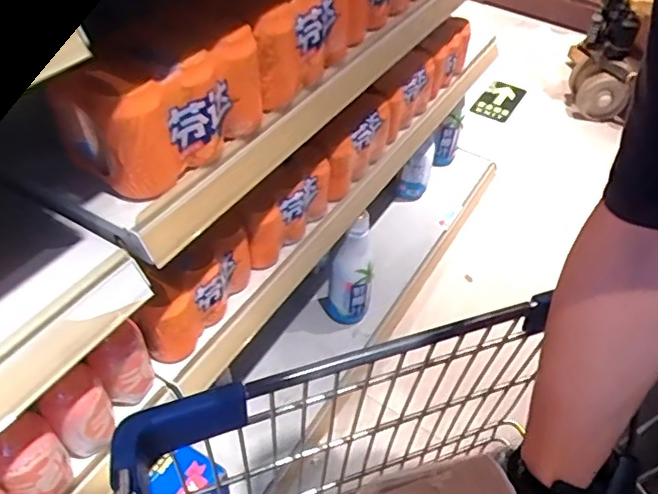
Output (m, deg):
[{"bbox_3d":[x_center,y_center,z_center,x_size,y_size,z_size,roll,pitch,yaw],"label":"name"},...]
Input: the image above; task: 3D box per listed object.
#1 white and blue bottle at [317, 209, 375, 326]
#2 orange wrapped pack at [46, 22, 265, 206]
[{"bbox_3d":[0.039,0.053,1.153,0.108,0.297,0.085,11,46,5],"label":"white and blue bottle"},{"bbox_3d":[-0.160,-0.147,0.556,0.097,0.125,0.201,34,53,25],"label":"orange wrapped pack"}]

